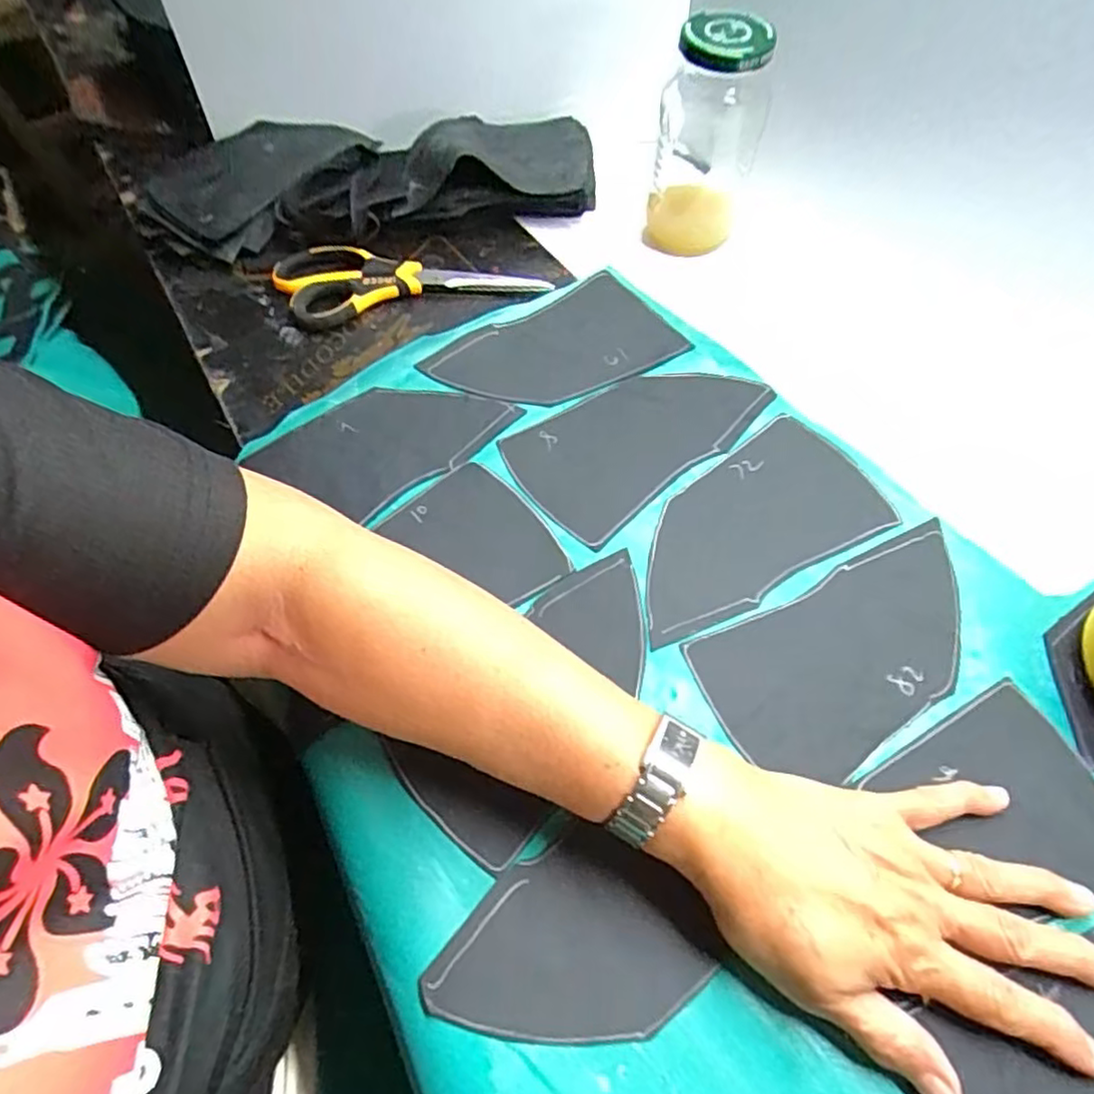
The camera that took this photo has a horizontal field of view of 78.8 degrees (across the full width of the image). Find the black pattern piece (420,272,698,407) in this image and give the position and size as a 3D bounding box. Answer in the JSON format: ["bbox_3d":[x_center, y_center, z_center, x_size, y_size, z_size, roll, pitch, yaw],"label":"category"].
[{"bbox_3d":[0.007,-0.136,0.466,0.164,0.010,0.096,-27,63,-14],"label":"black pattern piece"}]

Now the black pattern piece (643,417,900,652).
[{"bbox_3d":[0.113,-0.014,0.391,0.156,0.007,0.090,-27,59,-8],"label":"black pattern piece"}]

